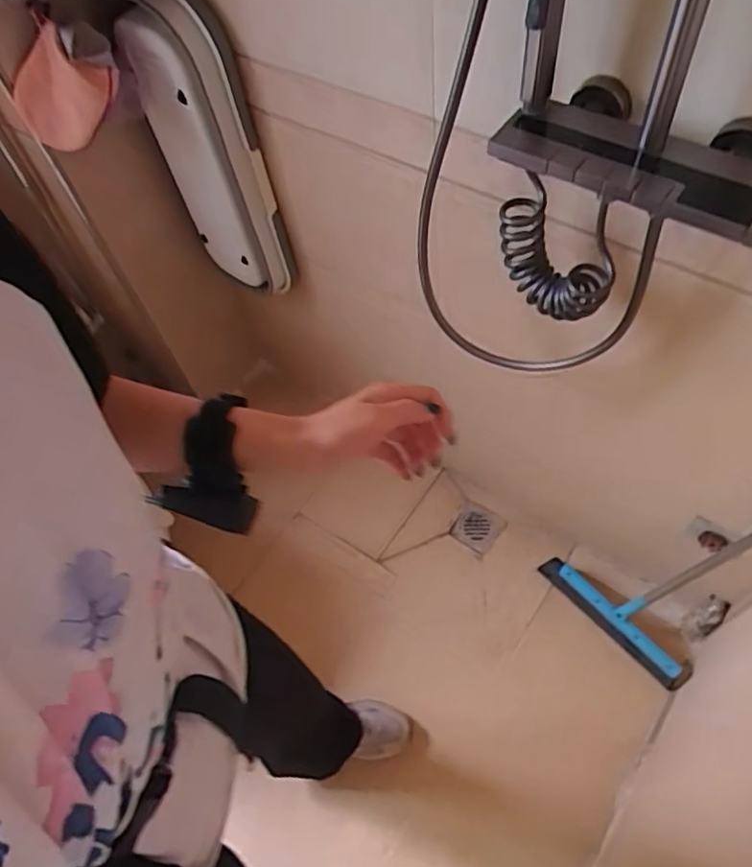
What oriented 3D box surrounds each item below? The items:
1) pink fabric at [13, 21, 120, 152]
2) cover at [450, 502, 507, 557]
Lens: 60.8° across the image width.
[{"bbox_3d":[-0.429,-0.471,0.887,0.142,0.132,0.070,-29,61,-11],"label":"pink fabric"},{"bbox_3d":[0.238,0.221,1.499,0.101,0.015,0.101,27,65,19],"label":"cover"}]

